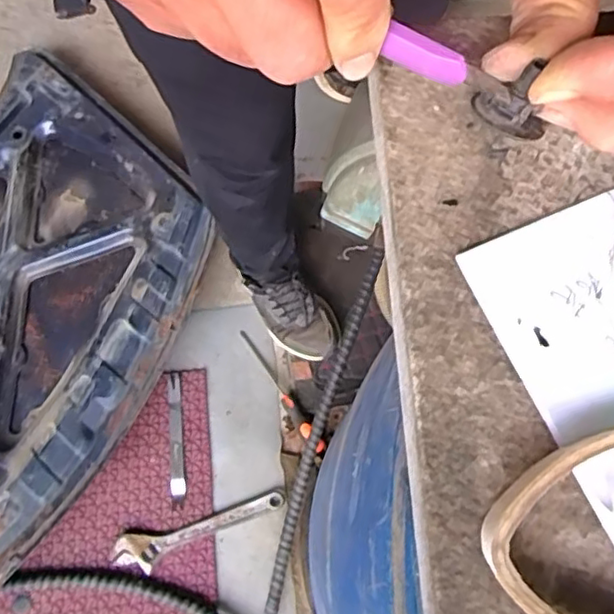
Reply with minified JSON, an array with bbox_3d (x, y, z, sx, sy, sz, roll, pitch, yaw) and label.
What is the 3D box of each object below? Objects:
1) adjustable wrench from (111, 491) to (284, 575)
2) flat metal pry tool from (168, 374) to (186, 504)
[{"bbox_3d":[-0.175,0.371,1.023,0.282,0.023,0.065,-14,72,-7],"label":"adjustable wrench"},{"bbox_3d":[-0.230,0.224,1.094,0.023,0.009,0.226,-6,71,-4],"label":"flat metal pry tool"}]

